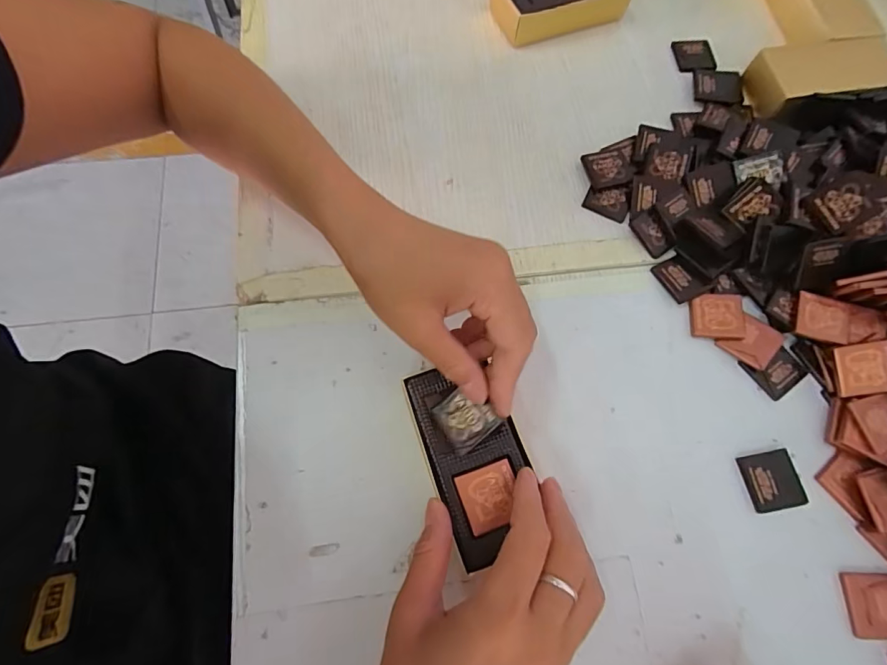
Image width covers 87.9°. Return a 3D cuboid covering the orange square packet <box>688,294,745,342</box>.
[{"bbox_3d":[0.193,-0.011,0.323,0.035,0.005,0.033,4,70,-1],"label":"orange square packet"}]

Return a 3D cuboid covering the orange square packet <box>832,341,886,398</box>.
[{"bbox_3d":[0.275,0.024,0.300,0.035,0.005,0.033,-9,90,9],"label":"orange square packet"}]

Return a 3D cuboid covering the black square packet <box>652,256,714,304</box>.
[{"bbox_3d":[0.172,-0.040,0.332,0.028,0.004,0.034,-31,74,-13],"label":"black square packet"}]

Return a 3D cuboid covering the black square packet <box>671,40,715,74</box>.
[{"bbox_3d":[0.227,-0.249,0.415,0.034,0.005,0.041,-2,70,-3],"label":"black square packet"}]

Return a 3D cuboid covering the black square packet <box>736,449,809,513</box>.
[{"bbox_3d":[0.210,0.094,0.293,0.037,0.006,0.035,-7,68,-7],"label":"black square packet"}]

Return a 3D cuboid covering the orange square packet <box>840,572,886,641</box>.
[{"bbox_3d":[0.257,0.161,0.271,0.037,0.004,0.035,2,70,-2],"label":"orange square packet"}]

